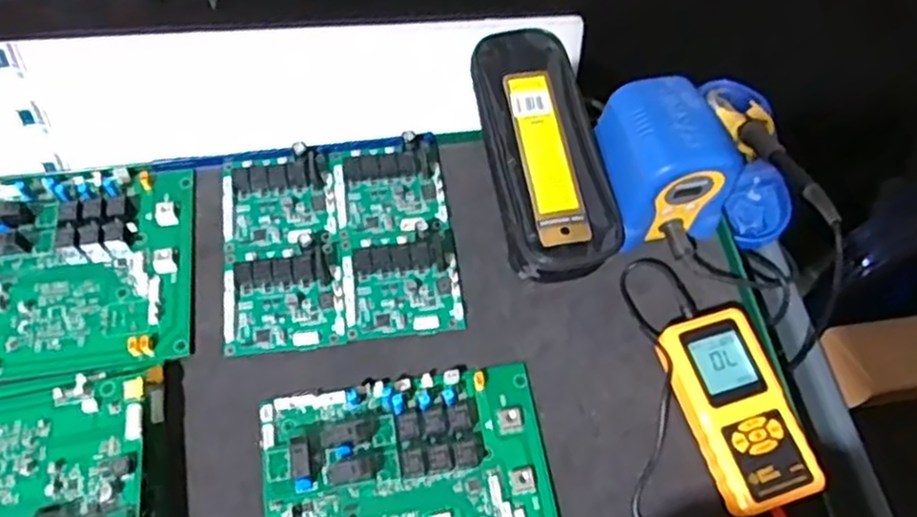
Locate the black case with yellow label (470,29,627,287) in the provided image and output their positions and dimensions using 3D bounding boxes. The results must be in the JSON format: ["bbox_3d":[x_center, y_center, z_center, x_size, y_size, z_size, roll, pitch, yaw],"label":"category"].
[{"bbox_3d":[0.070,-0.095,0.624,0.092,0.044,0.229,-11,64,-7],"label":"black case with yellow label"}]

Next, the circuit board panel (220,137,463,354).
[{"bbox_3d":[-0.099,-0.018,0.601,0.186,0.020,0.178,-6,64,-5],"label":"circuit board panel"}]

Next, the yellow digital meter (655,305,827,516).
[{"bbox_3d":[0.208,0.109,0.536,0.073,0.025,0.144,-16,65,-9],"label":"yellow digital meter"}]

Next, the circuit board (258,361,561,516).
[{"bbox_3d":[-0.033,0.164,0.502,0.200,0.027,0.171,-8,64,-6],"label":"circuit board"}]

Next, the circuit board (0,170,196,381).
[{"bbox_3d":[-0.319,0.007,0.580,0.201,0.021,0.173,-8,64,-5],"label":"circuit board"}]

